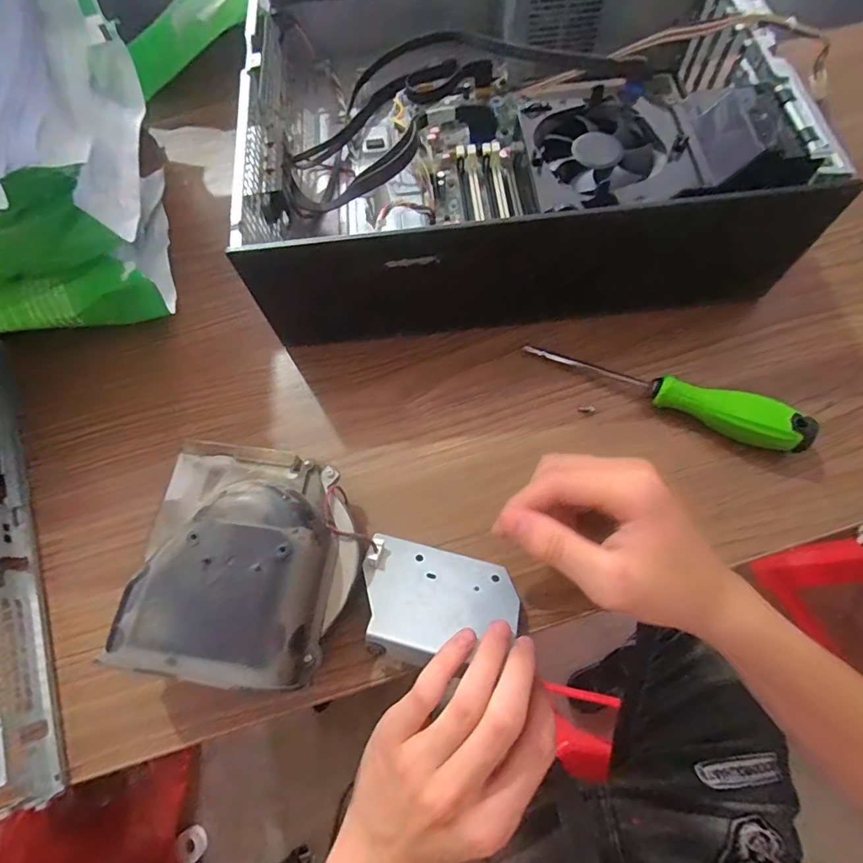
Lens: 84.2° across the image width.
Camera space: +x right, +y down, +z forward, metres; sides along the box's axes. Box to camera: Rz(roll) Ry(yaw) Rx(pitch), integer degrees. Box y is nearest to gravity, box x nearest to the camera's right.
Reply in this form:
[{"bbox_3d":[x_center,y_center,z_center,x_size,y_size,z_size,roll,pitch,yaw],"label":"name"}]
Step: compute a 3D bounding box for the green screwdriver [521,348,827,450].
[{"bbox_3d":[0.157,-0.028,0.320,0.184,0.027,0.024,22,72,11],"label":"green screwdriver"}]

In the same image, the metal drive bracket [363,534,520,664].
[{"bbox_3d":[0.004,0.099,0.279,0.091,0.014,0.068,13,43,5],"label":"metal drive bracket"}]

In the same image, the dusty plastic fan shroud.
[{"bbox_3d":[-0.105,0.071,0.276,0.120,0.067,0.121,7,70,6],"label":"dusty plastic fan shroud"}]

